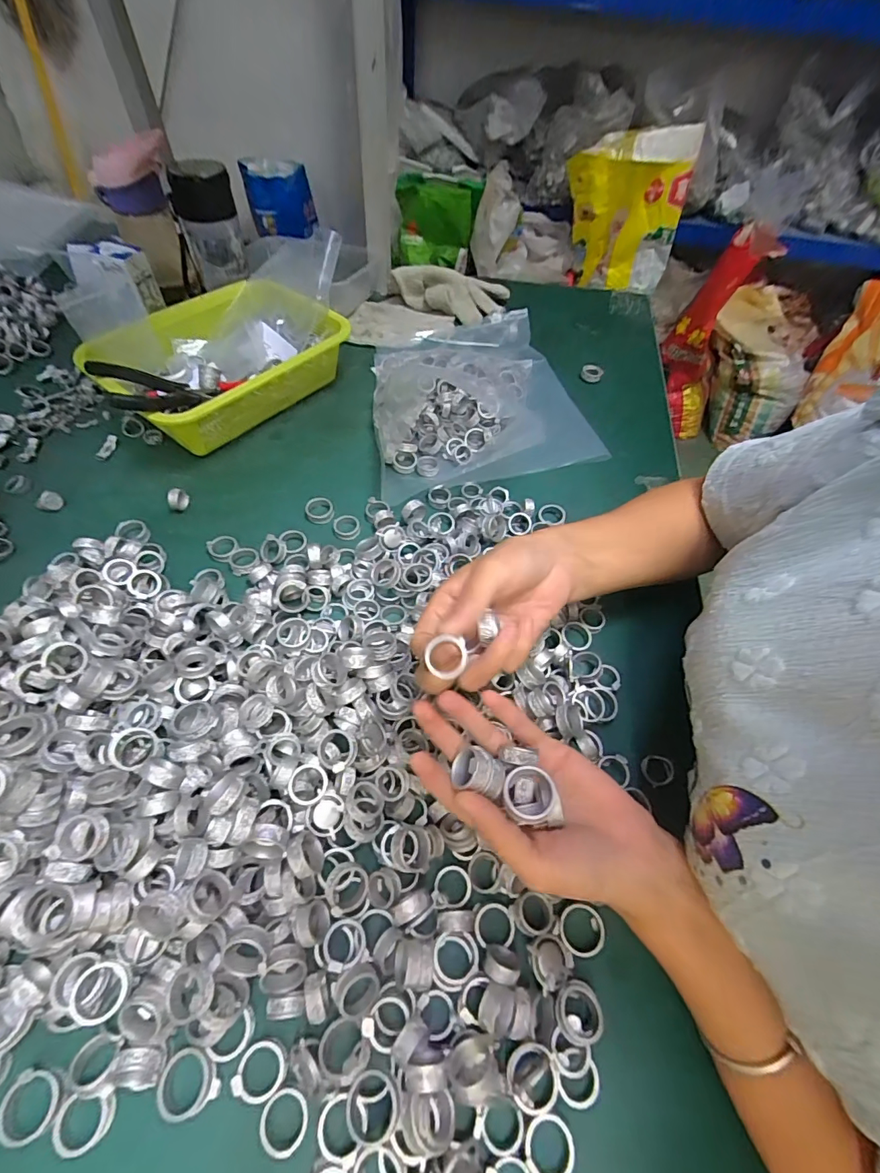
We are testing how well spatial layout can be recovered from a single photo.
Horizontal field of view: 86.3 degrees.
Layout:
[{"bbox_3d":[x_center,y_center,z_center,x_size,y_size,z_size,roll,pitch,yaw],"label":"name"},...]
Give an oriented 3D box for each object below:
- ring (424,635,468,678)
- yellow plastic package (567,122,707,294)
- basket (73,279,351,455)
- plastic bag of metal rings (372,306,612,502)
[{"bbox_3d":[0.005,0.037,0.248,0.019,0.004,0.021,23,82,5],"label":"ring"},{"bbox_3d":[0.523,-1.068,1.352,0.336,0.363,0.117,15,55,6],"label":"yellow plastic package"},{"bbox_3d":[-0.264,-0.271,0.569,0.213,0.075,0.270,33,60,18],"label":"basket"},{"bbox_3d":[0.034,-0.259,0.601,0.267,0.037,0.306,-12,57,-11],"label":"plastic bag of metal rings"}]

